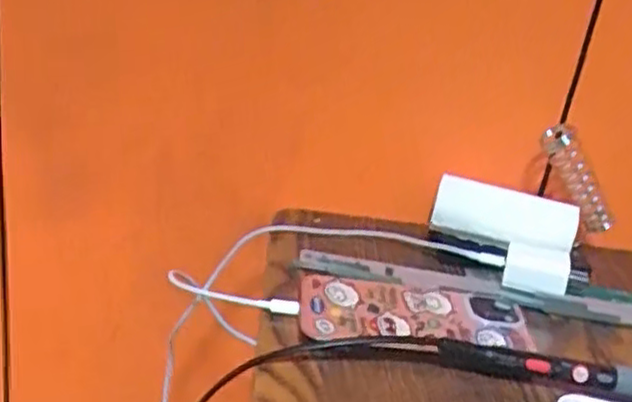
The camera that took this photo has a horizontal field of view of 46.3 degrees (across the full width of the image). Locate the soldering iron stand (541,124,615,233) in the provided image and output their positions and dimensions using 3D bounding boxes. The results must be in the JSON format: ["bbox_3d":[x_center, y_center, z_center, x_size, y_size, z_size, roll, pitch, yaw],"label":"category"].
[{"bbox_3d":[0.191,-0.014,0.539,0.026,0.085,0.023,-24,11,29],"label":"soldering iron stand"}]

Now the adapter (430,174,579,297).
[{"bbox_3d":[0.129,0.025,0.520,0.100,0.047,0.065,14,27,12],"label":"adapter"}]

